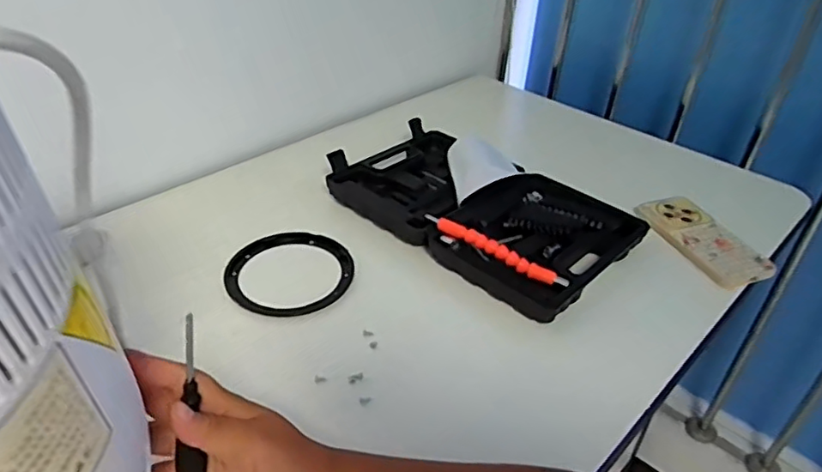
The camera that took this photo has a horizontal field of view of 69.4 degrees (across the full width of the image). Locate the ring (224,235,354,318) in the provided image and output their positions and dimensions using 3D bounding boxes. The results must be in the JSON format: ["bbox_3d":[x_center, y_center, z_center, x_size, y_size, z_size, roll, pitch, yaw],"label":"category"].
[{"bbox_3d":[-0.128,0.039,0.630,0.132,0.012,0.125,3,35,-2],"label":"ring"}]

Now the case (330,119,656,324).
[{"bbox_3d":[0.078,-0.040,0.718,0.354,0.049,0.220,31,44,33],"label":"case"}]

